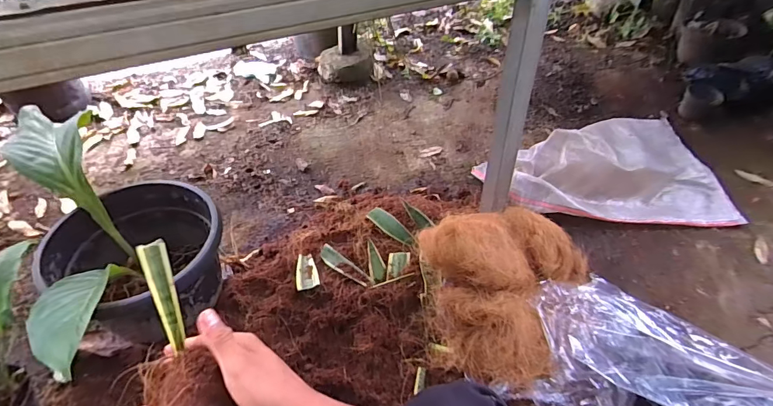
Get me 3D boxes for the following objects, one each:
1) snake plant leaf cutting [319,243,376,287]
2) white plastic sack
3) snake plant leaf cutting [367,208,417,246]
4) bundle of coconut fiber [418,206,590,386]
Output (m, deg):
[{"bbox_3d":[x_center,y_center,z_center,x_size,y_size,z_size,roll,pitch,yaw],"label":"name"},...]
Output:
[{"bbox_3d":[-0.102,0.158,1.046,0.167,0.016,0.037,29,52,25],"label":"snake plant leaf cutting"},{"bbox_3d":[0.730,-0.127,1.341,0.827,0.168,0.505,-10,46,-11],"label":"white plastic sack"},{"bbox_3d":[0.015,0.063,1.125,0.155,0.030,0.044,33,54,28],"label":"snake plant leaf cutting"},{"bbox_3d":[0.243,0.147,0.921,0.350,0.189,0.430,25,50,22],"label":"bundle of coconut fiber"}]

